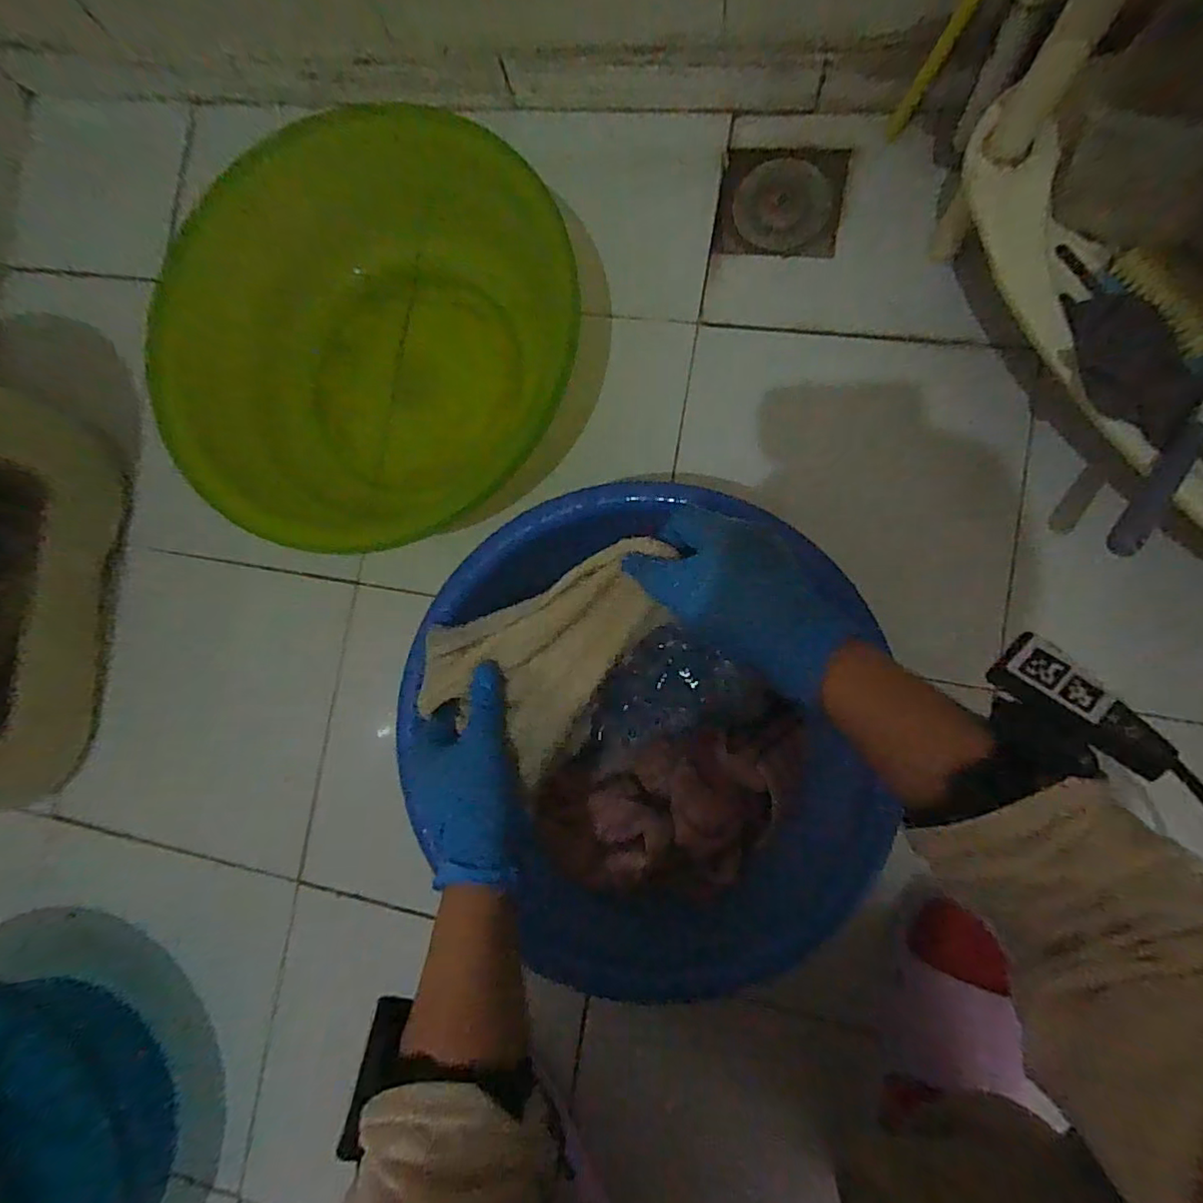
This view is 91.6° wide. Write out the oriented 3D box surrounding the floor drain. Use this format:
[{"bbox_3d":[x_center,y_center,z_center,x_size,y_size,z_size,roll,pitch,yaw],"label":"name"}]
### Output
[{"bbox_3d":[0.171,-0.380,0.557,0.112,0.009,0.099,8,85,8],"label":"floor drain"}]

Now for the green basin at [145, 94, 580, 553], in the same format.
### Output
[{"bbox_3d":[-0.225,-0.256,0.561,0.341,0.106,0.348,-1,84,7],"label":"green basin"}]

